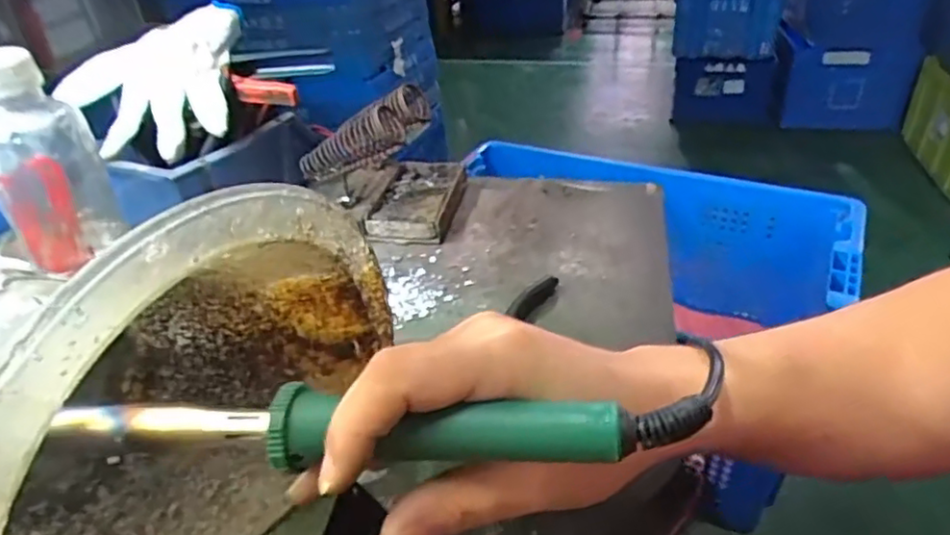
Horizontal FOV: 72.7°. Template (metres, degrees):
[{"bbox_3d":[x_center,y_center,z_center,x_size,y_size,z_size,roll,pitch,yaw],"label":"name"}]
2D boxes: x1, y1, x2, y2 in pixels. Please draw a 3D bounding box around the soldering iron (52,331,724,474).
[{"bbox_3d":[-0.058,0.060,0.241,0.221,0.019,0.024,-1,33,12],"label":"soldering iron"}]

